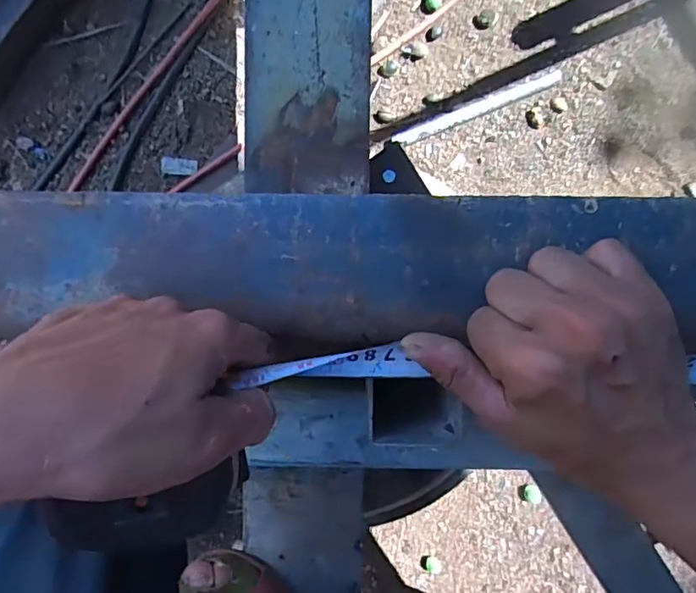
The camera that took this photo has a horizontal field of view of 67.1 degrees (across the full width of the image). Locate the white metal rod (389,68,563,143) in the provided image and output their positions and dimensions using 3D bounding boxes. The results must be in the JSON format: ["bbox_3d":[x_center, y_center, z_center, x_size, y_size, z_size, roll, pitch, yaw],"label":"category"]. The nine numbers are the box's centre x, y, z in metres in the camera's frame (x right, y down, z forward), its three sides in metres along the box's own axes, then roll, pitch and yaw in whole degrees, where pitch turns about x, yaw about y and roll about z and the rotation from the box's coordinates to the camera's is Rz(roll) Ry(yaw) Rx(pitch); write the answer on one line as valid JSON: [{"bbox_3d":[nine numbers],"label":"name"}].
[{"bbox_3d":[0.219,-0.321,0.889,0.300,0.016,0.026,-23,92,0],"label":"white metal rod"}]

